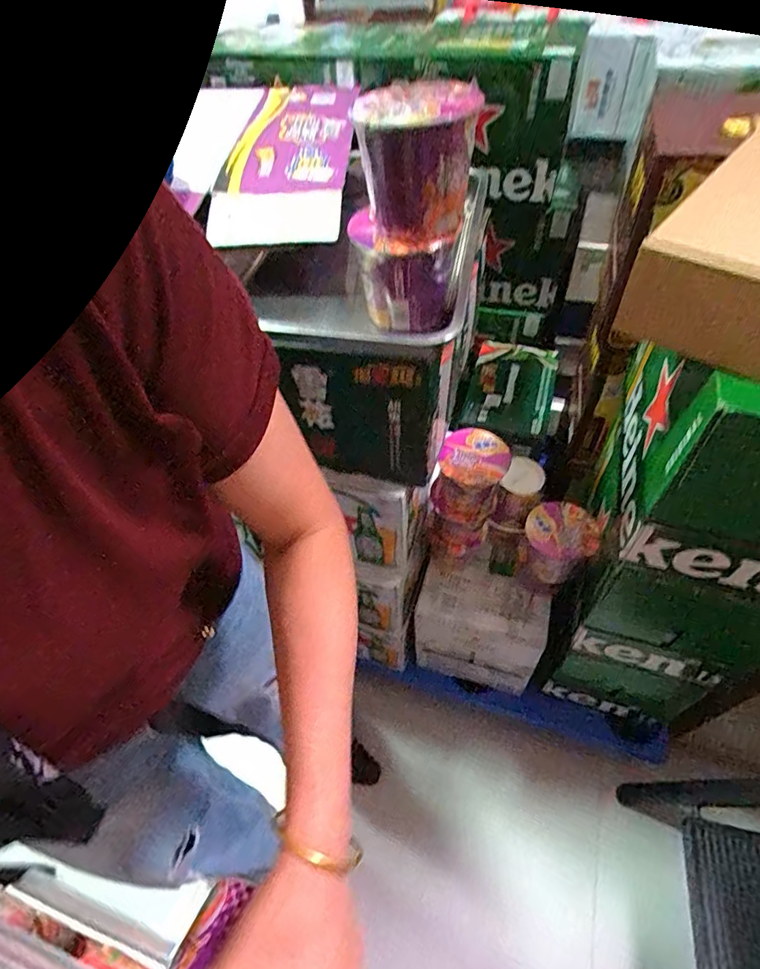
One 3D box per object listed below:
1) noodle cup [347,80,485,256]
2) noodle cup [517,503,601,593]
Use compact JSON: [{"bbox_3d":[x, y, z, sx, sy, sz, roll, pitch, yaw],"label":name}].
[{"bbox_3d":[0.026,-0.276,0.435,0.090,0.111,0.083,-2,51,3],"label":"noodle cup"},{"bbox_3d":[0.285,0.105,0.820,0.105,0.124,0.101,-2,51,3],"label":"noodle cup"}]

